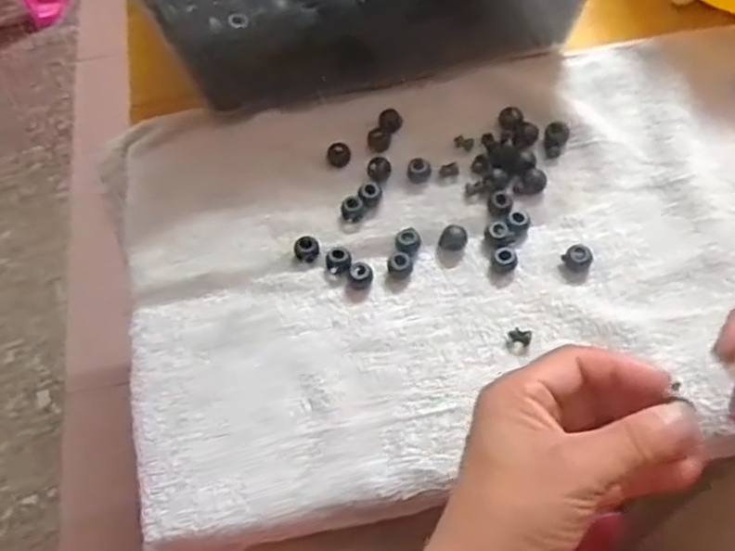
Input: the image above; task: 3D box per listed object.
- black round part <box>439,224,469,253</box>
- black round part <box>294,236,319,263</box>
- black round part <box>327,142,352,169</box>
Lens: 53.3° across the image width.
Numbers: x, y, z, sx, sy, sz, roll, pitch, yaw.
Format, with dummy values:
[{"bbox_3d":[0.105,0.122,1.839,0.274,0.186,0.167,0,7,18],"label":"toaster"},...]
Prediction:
[{"bbox_3d":[0.052,-0.022,0.439,0.015,0.011,0.012,13,62,8],"label":"black round part"},{"bbox_3d":[-0.037,-0.018,0.444,0.015,0.013,0.016,0,61,1],"label":"black round part"},{"bbox_3d":[-0.019,-0.079,0.479,0.016,0.007,0.016,0,61,1],"label":"black round part"}]

